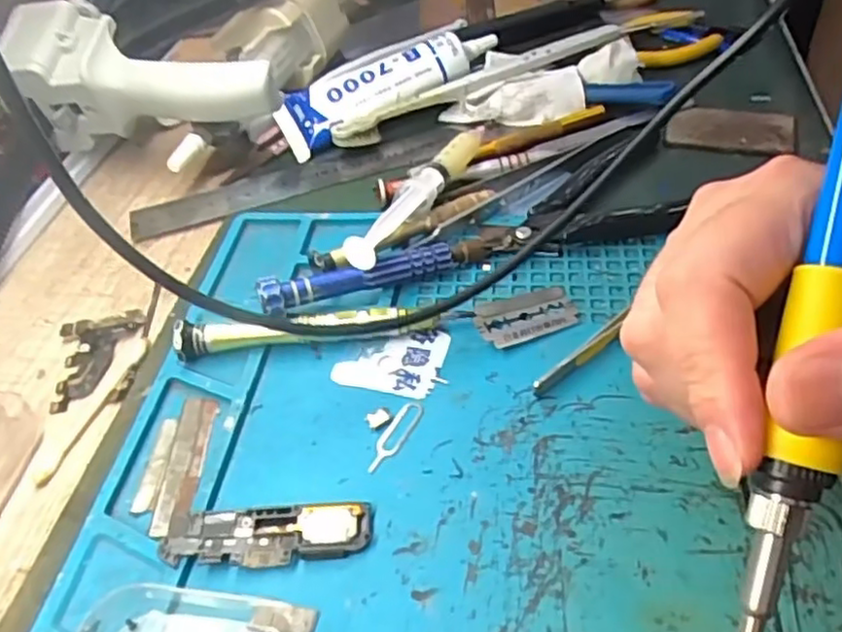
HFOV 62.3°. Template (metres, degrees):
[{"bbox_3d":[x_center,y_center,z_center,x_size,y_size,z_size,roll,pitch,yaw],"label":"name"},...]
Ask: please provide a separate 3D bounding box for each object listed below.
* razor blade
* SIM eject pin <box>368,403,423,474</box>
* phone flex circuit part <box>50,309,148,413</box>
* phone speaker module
[{"bbox_3d":[0.043,-0.001,0.283,0.042,0.004,0.024,-15,49,-17],"label":"razor blade"},{"bbox_3d":[-0.009,0.043,0.250,0.009,0.004,0.033,29,55,16],"label":"SIM eject pin"},{"bbox_3d":[-0.138,0.017,0.298,0.036,0.006,0.049,-10,44,-2],"label":"phone flex circuit part"},{"bbox_3d":[-0.049,0.071,0.224,0.066,0.006,0.020,-5,44,3],"label":"phone speaker module"}]

